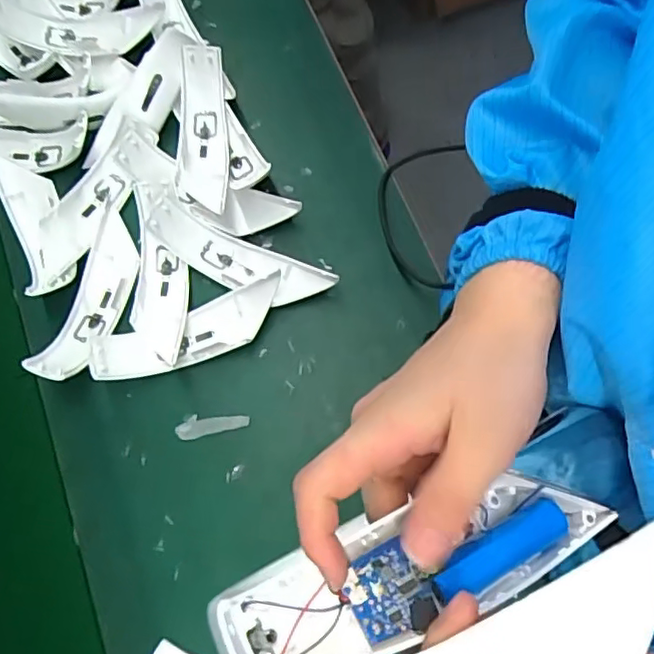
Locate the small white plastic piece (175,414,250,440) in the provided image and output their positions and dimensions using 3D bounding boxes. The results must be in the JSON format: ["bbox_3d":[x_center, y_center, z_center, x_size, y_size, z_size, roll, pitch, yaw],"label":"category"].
[{"bbox_3d":[-0.103,0.086,0.543,0.065,0.004,0.019,-13,73,0],"label":"small white plastic piece"}]

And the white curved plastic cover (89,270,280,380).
[{"bbox_3d":[-0.122,0.006,0.547,0.174,0.033,0.053,-25,74,-3],"label":"white curved plastic cover"}]

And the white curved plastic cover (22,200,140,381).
[{"bbox_3d":[-0.212,-0.032,0.559,0.052,0.049,0.175,14,75,7],"label":"white curved plastic cover"}]

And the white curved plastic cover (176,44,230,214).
[{"bbox_3d":[-0.122,-0.187,0.594,0.052,0.043,0.170,-4,74,2],"label":"white curved plastic cover"}]

